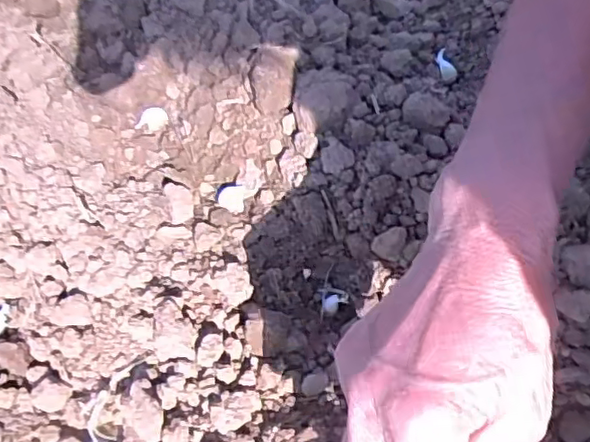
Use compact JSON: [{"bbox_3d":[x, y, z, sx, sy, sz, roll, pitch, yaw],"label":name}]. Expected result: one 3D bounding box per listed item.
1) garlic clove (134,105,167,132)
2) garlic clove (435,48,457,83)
[{"bbox_3d":[-0.114,-0.080,0.487,0.026,0.012,0.017,-30,64,-8],"label":"garlic clove"},{"bbox_3d":[0.117,-0.121,0.483,0.011,0.026,0.008,-42,23,-17],"label":"garlic clove"}]

